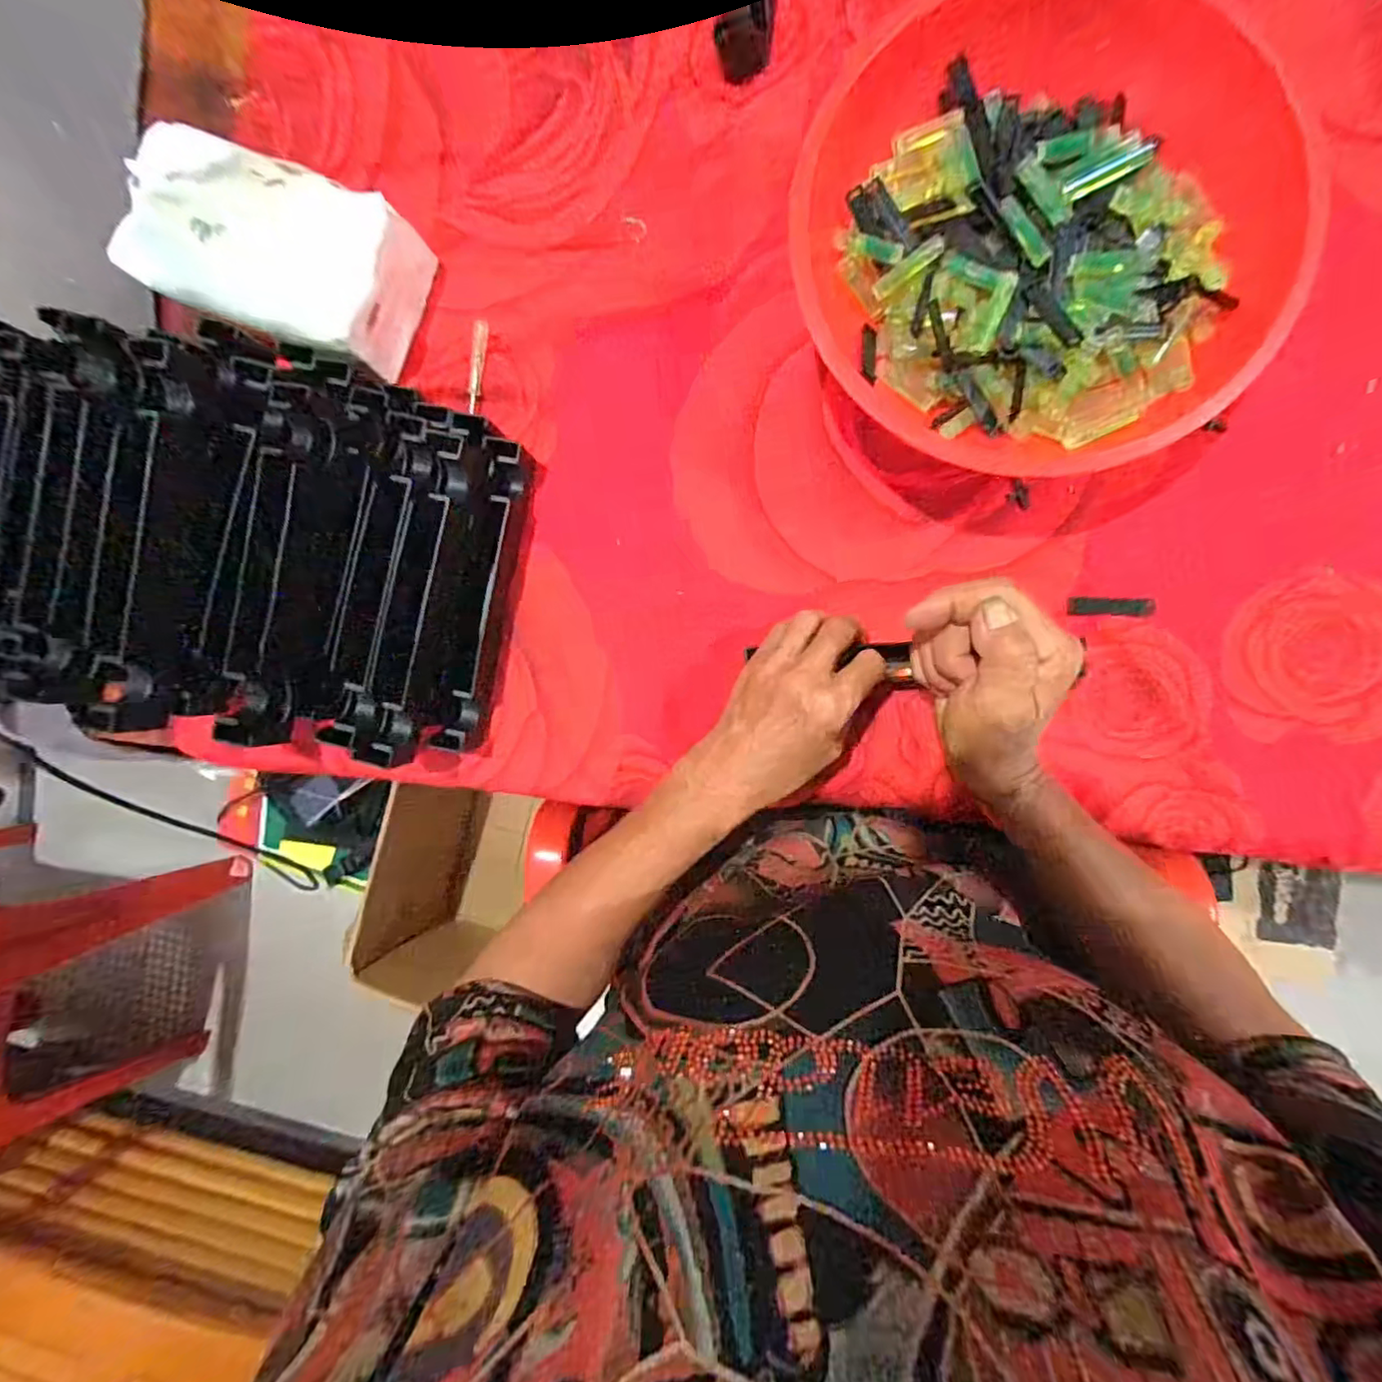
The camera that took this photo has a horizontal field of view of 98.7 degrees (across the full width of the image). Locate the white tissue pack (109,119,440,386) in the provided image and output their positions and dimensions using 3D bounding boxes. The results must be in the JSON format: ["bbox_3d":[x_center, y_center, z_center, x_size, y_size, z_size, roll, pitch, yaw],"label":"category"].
[{"bbox_3d":[-0.260,-0.273,0.372,0.169,0.061,0.101,22,93,3],"label":"white tissue pack"}]

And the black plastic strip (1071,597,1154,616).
[{"bbox_3d":[0.257,-0.052,0.363,0.047,0.004,0.011,2,107,12],"label":"black plastic strip"}]

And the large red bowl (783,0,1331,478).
[{"bbox_3d":[0.182,-0.245,0.322,0.245,0.075,0.239,0,93,5],"label":"large red bowl"}]

